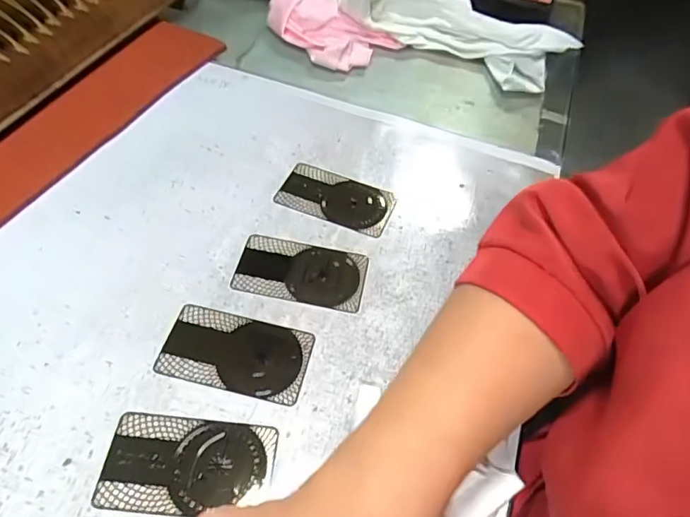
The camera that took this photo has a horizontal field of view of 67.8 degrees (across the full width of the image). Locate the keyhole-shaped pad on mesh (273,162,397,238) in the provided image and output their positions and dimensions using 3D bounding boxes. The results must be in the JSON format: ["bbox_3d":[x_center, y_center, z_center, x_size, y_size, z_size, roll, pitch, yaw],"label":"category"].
[{"bbox_3d":[-0.006,-0.049,0.395,0.087,0.006,0.050,21,53,11],"label":"keyhole-shaped pad on mesh"}]

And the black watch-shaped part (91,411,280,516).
[{"bbox_3d":[-0.081,0.106,0.267,0.085,0.004,0.048,6,52,-1],"label":"black watch-shaped part"}]

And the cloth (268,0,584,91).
[{"bbox_3d":[0.080,-0.252,0.536,0.323,0.041,0.177,10,52,3],"label":"cloth"}]

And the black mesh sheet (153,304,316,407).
[{"bbox_3d":[-0.065,0.056,0.309,0.086,0.004,0.048,12,52,5],"label":"black mesh sheet"}]

